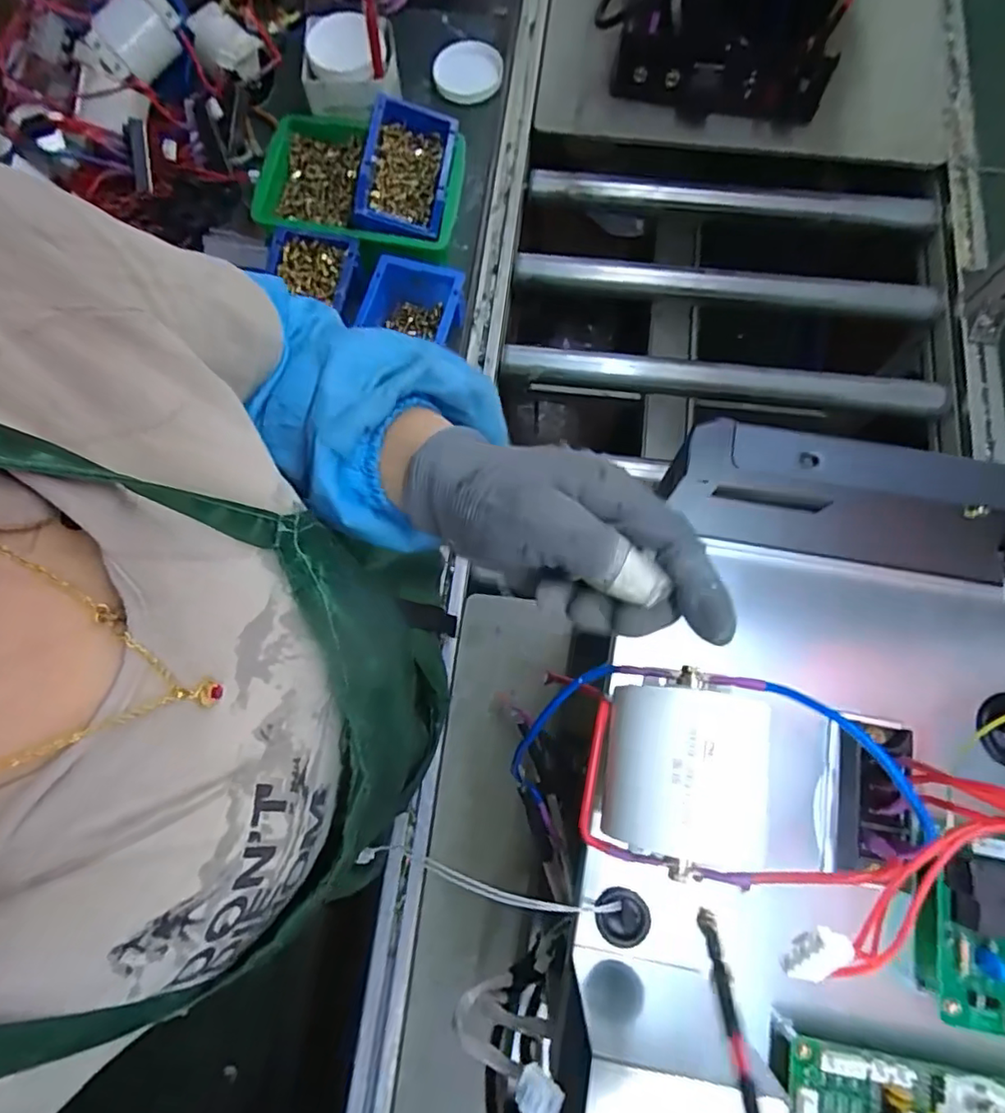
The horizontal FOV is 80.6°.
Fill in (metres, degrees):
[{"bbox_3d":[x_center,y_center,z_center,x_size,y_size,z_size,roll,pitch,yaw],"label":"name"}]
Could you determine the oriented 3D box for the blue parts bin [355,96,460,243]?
[{"bbox_3d":[-0.117,-0.474,0.728,0.109,0.055,0.168,12,81,-9],"label":"blue parts bin"}]

